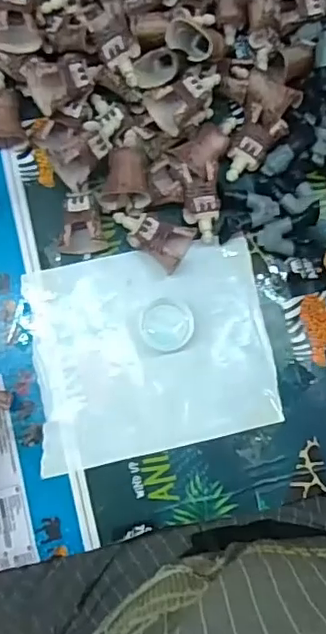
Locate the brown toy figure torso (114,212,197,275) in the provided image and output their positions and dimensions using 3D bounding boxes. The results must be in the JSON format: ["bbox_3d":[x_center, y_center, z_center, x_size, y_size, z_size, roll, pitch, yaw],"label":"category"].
[{"bbox_3d":[-0.007,-0.050,0.349,0.046,0.012,0.028,30,82,-1],"label":"brown toy figure torso"}]

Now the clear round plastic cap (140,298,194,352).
[{"bbox_3d":[0.002,0.005,0.346,0.031,0.004,0.031,1,83,-5],"label":"clear round plastic cap"}]

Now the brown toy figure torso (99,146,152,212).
[{"bbox_3d":[-0.021,-0.082,0.343,0.028,0.029,0.035,7,83,-4],"label":"brown toy figure torso"}]

